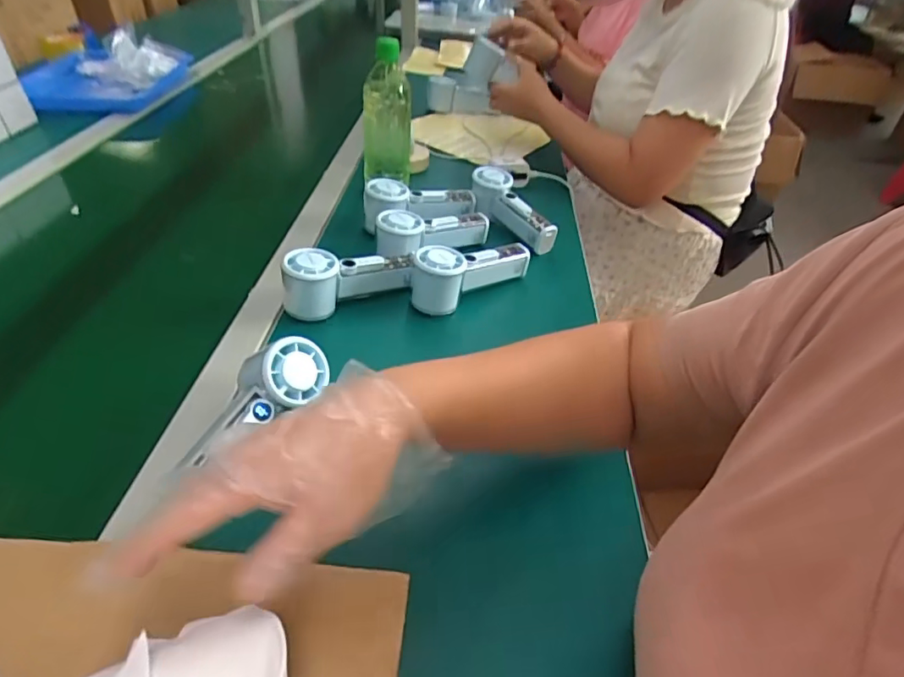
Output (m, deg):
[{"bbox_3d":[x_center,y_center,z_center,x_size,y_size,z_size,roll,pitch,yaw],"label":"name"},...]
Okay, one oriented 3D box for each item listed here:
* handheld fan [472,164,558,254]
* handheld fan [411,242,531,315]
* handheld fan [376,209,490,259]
[{"bbox_3d":[0.080,-0.177,0.731,0.053,0.057,0.143,-18,45,-24],"label":"handheld fan"},{"bbox_3d":[0.022,-0.083,0.611,0.150,0.058,0.051,-31,51,-34],"label":"handheld fan"},{"bbox_3d":[-0.021,-0.131,0.663,0.164,0.045,0.054,-12,41,-37],"label":"handheld fan"}]

